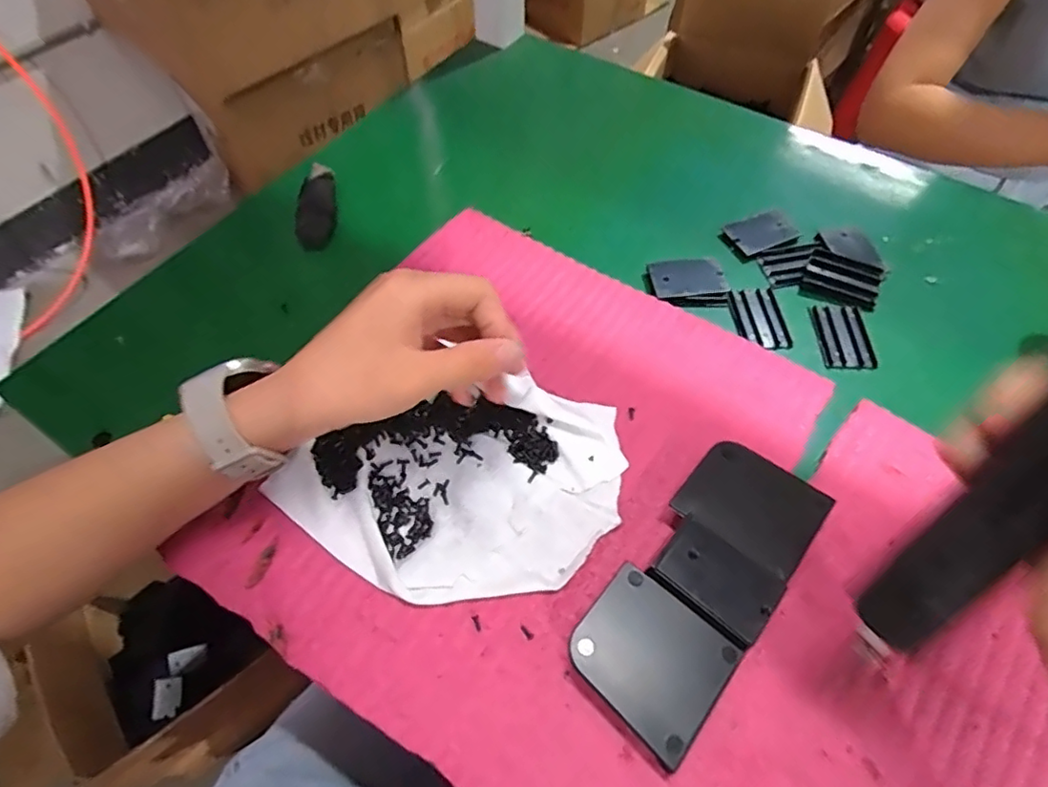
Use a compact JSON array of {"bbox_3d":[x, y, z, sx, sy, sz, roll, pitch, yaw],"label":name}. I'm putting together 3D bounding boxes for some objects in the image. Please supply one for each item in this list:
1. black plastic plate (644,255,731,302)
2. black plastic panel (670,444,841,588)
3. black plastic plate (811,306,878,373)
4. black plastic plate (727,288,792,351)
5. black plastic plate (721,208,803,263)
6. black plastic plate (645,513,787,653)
[{"bbox_3d":[0.125,-0.089,0.453,0.057,0.007,0.037,-11,58,-7],"label":"black plastic plate"},{"bbox_3d":[0.129,0.063,0.334,0.073,0.007,0.052,33,82,9],"label":"black plastic panel"},{"bbox_3d":[0.229,-0.042,0.425,0.035,0.004,0.055,1,58,1],"label":"black plastic plate"},{"bbox_3d":[0.173,-0.054,0.434,0.036,0.004,0.054,-4,58,-3],"label":"black plastic plate"},{"bbox_3d":[0.193,-0.129,0.476,0.058,0.007,0.034,-20,60,-12],"label":"black plastic plate"},{"bbox_3d":[0.098,0.094,0.301,0.058,0.005,0.043,37,60,15],"label":"black plastic plate"}]

